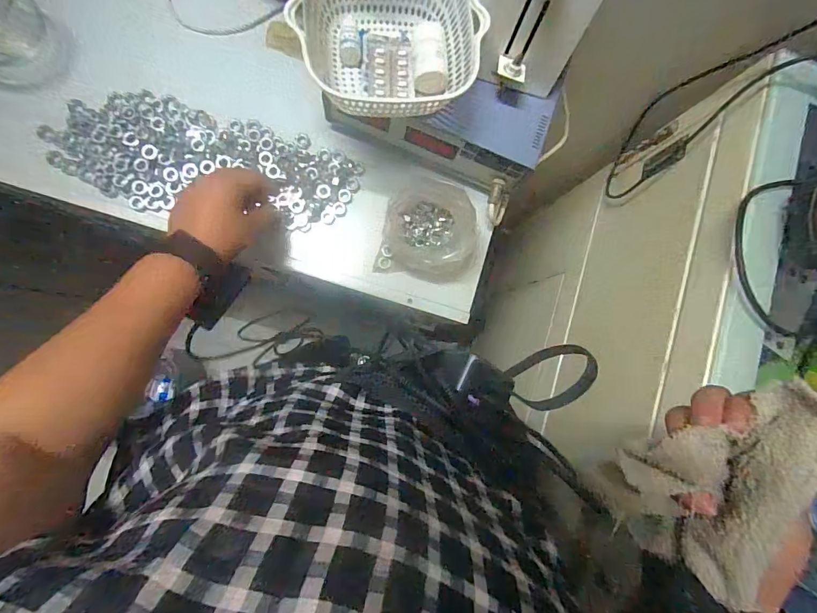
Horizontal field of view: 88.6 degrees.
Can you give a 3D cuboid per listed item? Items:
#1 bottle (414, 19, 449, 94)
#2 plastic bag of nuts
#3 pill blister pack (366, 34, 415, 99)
[{"bbox_3d":[0.023,-0.254,0.429,0.034,0.032,0.060,-4,86,-8],"label":"bottle"},{"bbox_3d":[0.034,-0.091,0.510,0.123,0.072,0.108,14,83,-6],"label":"plastic bag of nuts"},{"bbox_3d":[-0.019,-0.259,0.449,0.050,0.008,0.076,-1,81,-2],"label":"pill blister pack"}]

